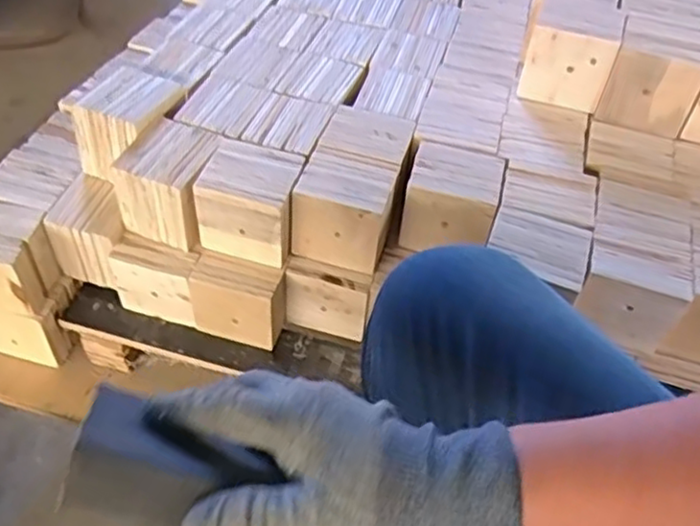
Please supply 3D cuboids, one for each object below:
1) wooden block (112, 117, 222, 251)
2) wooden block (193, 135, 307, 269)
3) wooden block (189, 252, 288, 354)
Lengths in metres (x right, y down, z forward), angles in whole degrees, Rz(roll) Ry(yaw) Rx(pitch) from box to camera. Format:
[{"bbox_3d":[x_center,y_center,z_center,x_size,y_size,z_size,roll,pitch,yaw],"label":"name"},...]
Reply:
[{"bbox_3d":[-0.188,-0.087,0.726,0.086,0.087,0.094,15,49,8],"label":"wooden block"},{"bbox_3d":[-0.101,-0.063,0.716,0.097,0.088,0.085,14,49,7],"label":"wooden block"},{"bbox_3d":[-0.118,0.043,0.741,0.101,0.086,0.043,15,49,8],"label":"wooden block"}]

